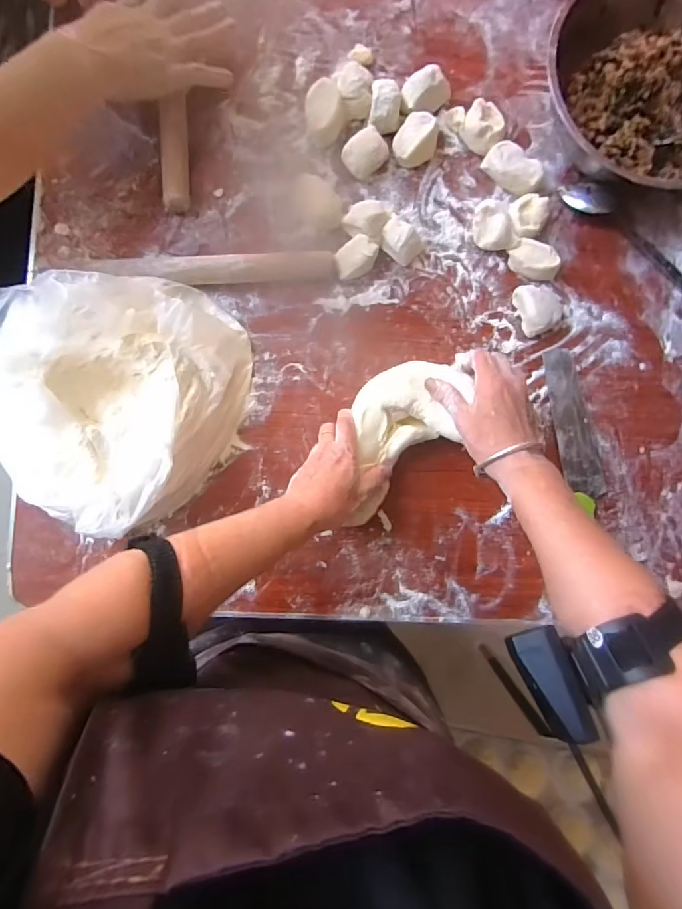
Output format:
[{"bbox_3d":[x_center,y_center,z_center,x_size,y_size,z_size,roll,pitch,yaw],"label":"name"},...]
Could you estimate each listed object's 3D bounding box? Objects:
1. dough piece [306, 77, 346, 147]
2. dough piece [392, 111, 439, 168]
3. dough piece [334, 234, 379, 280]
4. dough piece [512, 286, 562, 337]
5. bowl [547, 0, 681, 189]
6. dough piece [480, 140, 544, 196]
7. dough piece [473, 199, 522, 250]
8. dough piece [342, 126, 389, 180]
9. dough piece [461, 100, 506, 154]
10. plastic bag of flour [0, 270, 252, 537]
[{"bbox_3d":[-0.017,-0.371,0.499,0.039,0.032,0.061,-10,87,-3],"label":"dough piece"},{"bbox_3d":[0.082,-0.342,0.499,0.043,0.032,0.053,24,86,-1],"label":"dough piece"},{"bbox_3d":[0.016,-0.207,0.488,0.043,0.033,0.033,-38,89,-4],"label":"dough piece"},{"bbox_3d":[0.221,-0.163,0.503,0.051,0.027,0.053,-21,88,-4],"label":"dough piece"},{"bbox_3d":[0.334,-0.393,0.496,0.236,0.078,0.222,0,87,-3],"label":"bowl"},{"bbox_3d":[0.189,-0.314,0.506,0.064,0.029,0.033,32,86,-1],"label":"dough piece"},{"bbox_3d":[0.168,-0.248,0.501,0.040,0.030,0.053,-13,88,-4],"label":"dough piece"},{"bbox_3d":[0.026,-0.323,0.492,0.044,0.037,0.035,-45,90,-4],"label":"dough piece"},{"bbox_3d":[0.157,-0.360,0.508,0.045,0.026,0.041,0,87,-3],"label":"dough piece"},{"bbox_3d":[-0.204,-0.065,0.438,0.230,0.104,0.228,-36,89,-4],"label":"plastic bag of flour"}]

